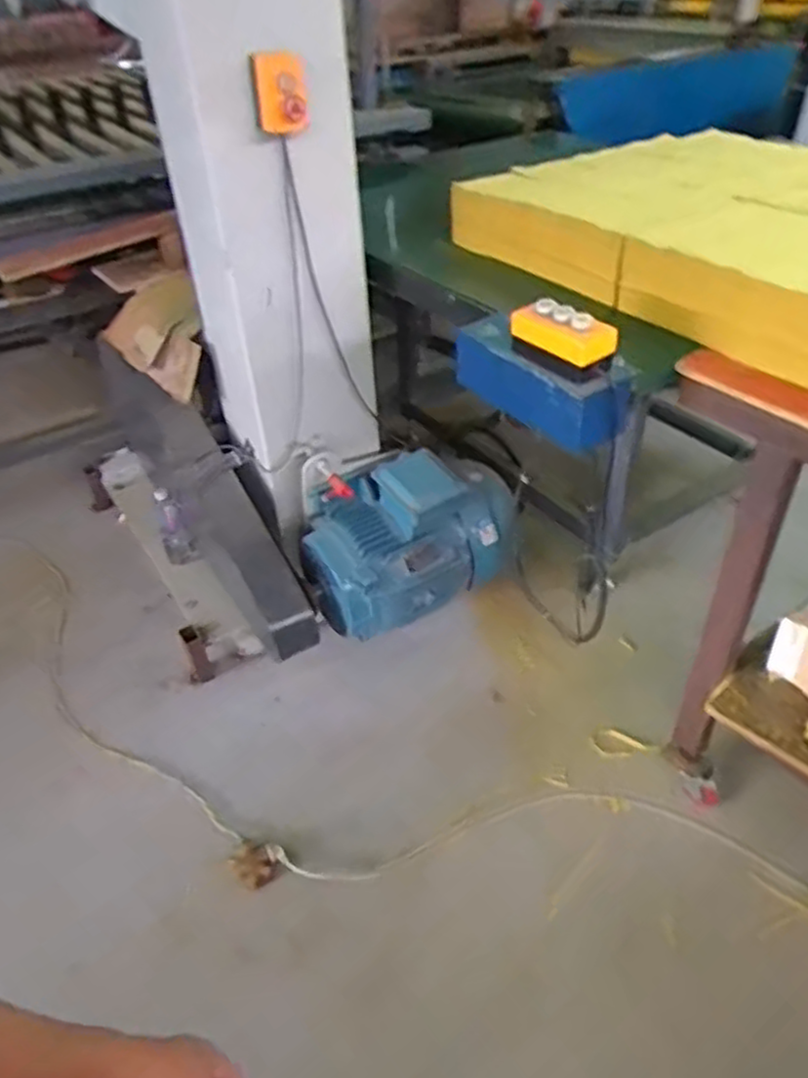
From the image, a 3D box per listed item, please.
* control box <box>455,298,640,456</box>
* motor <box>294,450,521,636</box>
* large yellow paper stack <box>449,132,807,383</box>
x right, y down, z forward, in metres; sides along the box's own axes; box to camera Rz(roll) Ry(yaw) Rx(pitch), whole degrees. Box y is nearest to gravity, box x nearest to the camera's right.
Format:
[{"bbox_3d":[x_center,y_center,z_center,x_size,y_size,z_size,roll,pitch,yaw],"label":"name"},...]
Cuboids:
[{"bbox_3d":[0.216,-0.276,1.160,0.107,0.178,0.282,-27,45,-27],"label":"control box"},{"bbox_3d":[0.013,-0.004,1.654,0.436,0.312,0.257,-18,41,-18],"label":"motor"},{"bbox_3d":[0.667,-0.529,1.327,0.670,0.142,1.029,-27,45,-27],"label":"large yellow paper stack"}]

